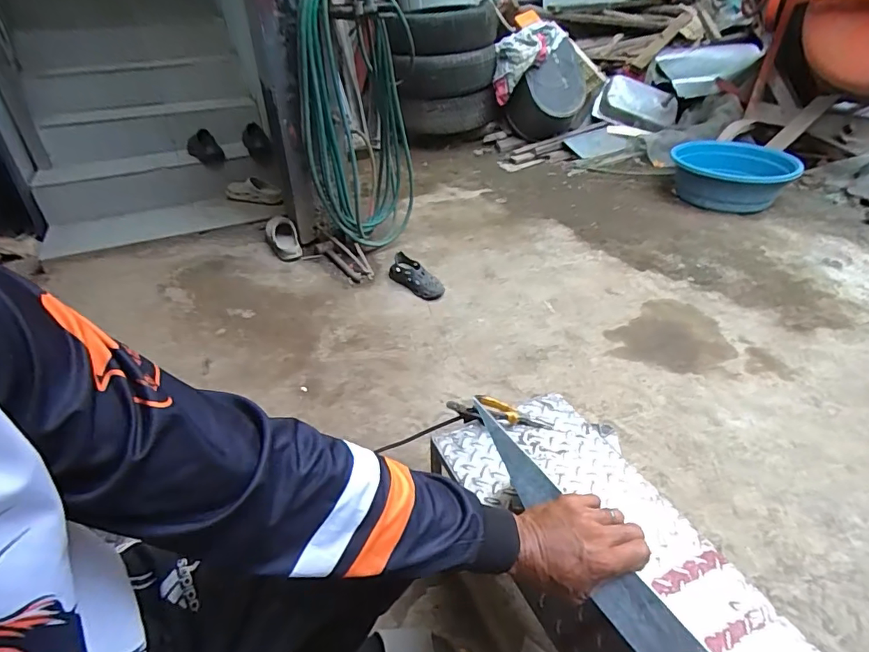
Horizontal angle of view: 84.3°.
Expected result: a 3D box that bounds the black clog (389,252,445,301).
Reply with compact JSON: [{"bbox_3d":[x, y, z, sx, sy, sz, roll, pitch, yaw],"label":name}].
[{"bbox_3d":[-0.083,-0.199,1.918,0.104,0.084,0.304,-28,45,-31],"label":"black clog"}]

